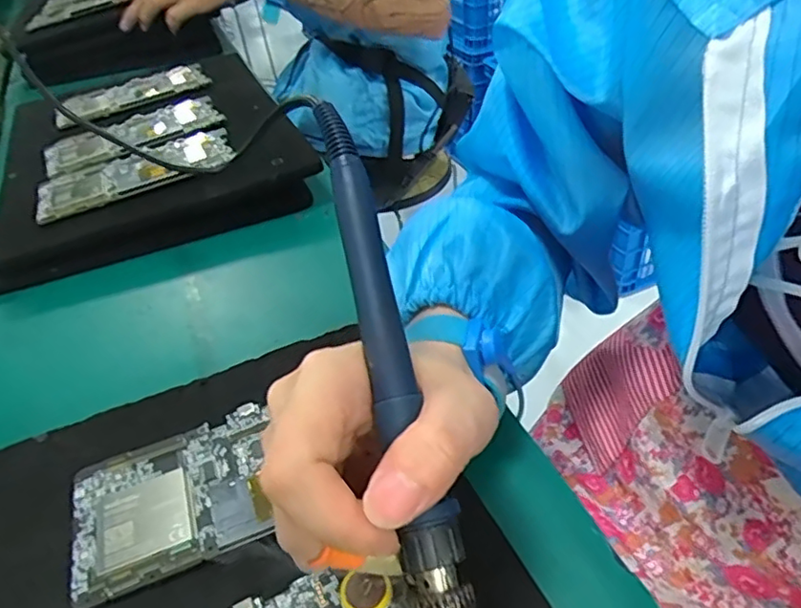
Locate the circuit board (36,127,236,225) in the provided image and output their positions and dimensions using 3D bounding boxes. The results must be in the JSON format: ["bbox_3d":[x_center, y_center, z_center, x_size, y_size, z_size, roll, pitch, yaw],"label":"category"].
[{"bbox_3d":[-0.217,-0.111,0.490,0.153,0.009,0.075,-24,43,-14],"label":"circuit board"}]

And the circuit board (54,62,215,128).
[{"bbox_3d":[-0.284,-0.222,0.630,0.155,0.014,0.073,-30,47,-20],"label":"circuit board"}]

